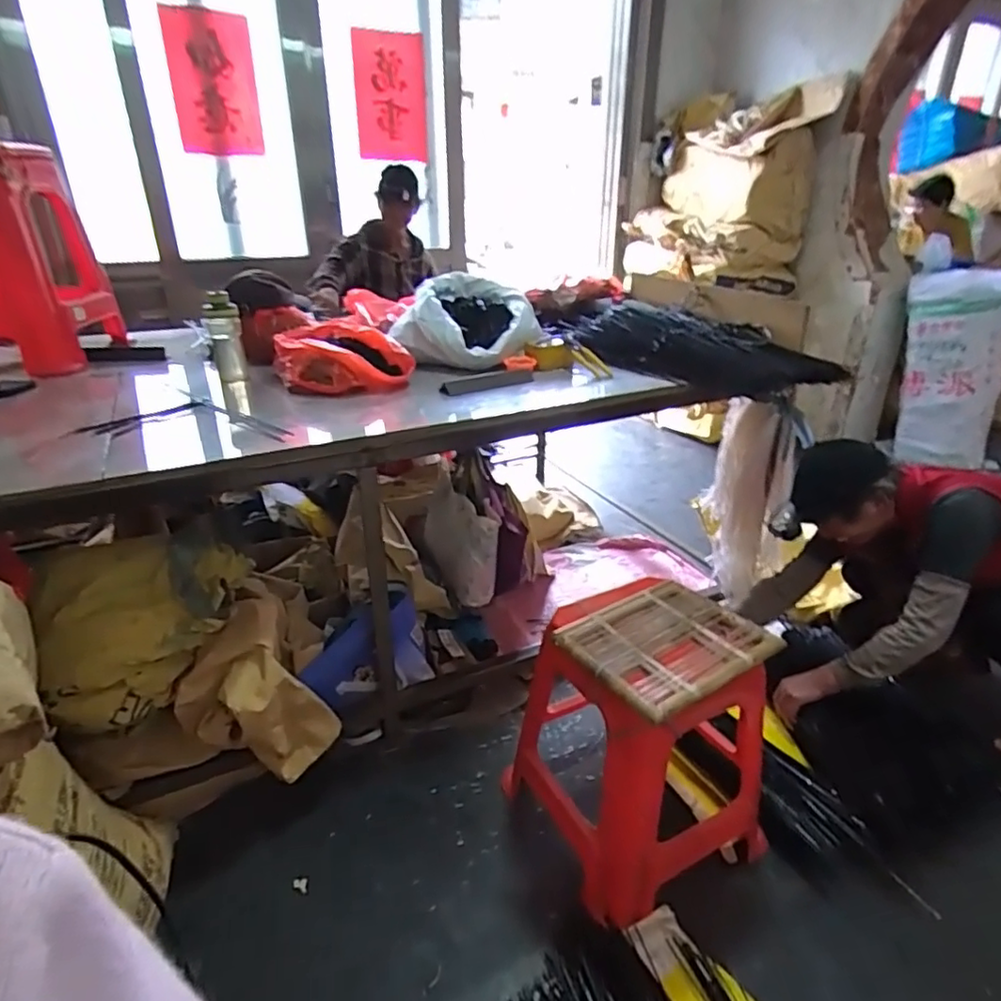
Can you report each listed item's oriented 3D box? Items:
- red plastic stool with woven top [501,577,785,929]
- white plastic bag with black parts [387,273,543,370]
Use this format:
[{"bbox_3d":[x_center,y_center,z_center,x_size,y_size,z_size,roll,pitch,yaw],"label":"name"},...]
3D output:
[{"bbox_3d":[0.249,0.405,1.122,0.346,0.427,0.346,-12,28,-24],"label":"red plastic stool with woven top"},{"bbox_3d":[-0.084,-0.458,1.581,0.367,0.177,0.300,2,26,4],"label":"white plastic bag with black parts"}]

